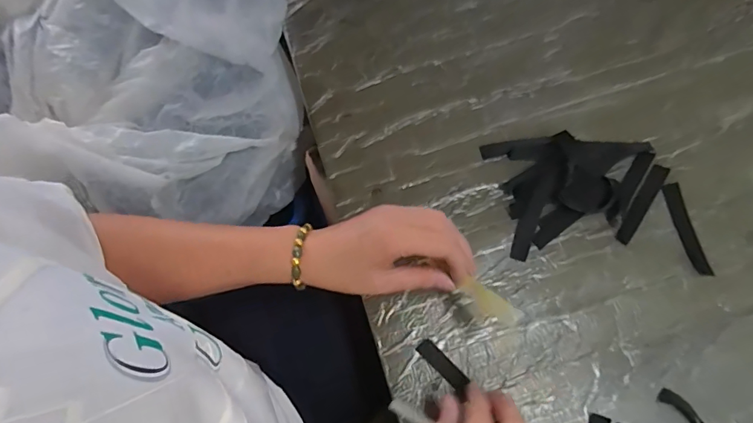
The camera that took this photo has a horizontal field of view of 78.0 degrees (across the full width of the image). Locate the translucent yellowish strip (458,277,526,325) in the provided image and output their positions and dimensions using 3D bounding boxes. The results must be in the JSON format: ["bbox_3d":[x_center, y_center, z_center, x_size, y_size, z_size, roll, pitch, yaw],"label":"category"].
[{"bbox_3d":[0.091,0.073,0.366,0.049,0.004,0.017,34,90,9],"label":"translucent yellowish strip"}]

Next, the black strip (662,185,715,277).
[{"bbox_3d":[0.288,0.016,0.432,0.017,0.004,0.089,-9,70,-1],"label":"black strip"}]

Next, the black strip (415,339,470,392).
[{"bbox_3d":[0.056,0.132,0.400,0.049,0.004,0.014,42,77,17],"label":"black strip"}]

